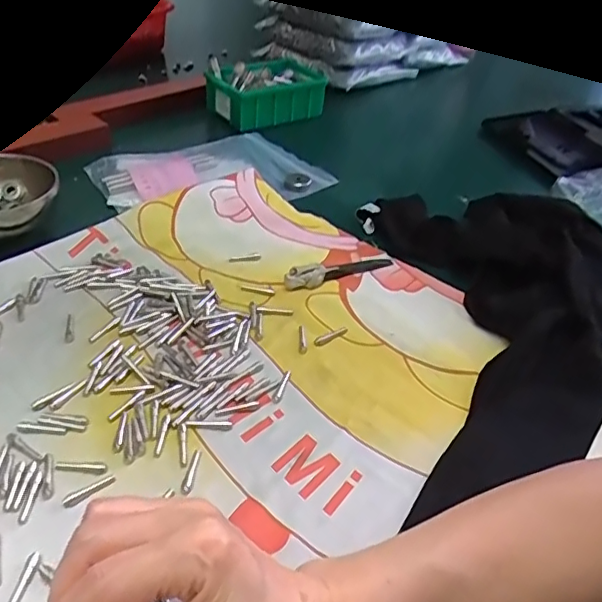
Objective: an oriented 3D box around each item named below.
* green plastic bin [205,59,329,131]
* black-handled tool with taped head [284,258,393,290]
[{"bbox_3d":[-0.038,-0.275,0.758,0.152,0.049,0.078,-18,46,-27],"label":"green plastic bin"},{"bbox_3d":[0.036,-0.030,0.500,0.107,0.018,0.016,-17,45,-26],"label":"black-handled tool with taped head"}]

